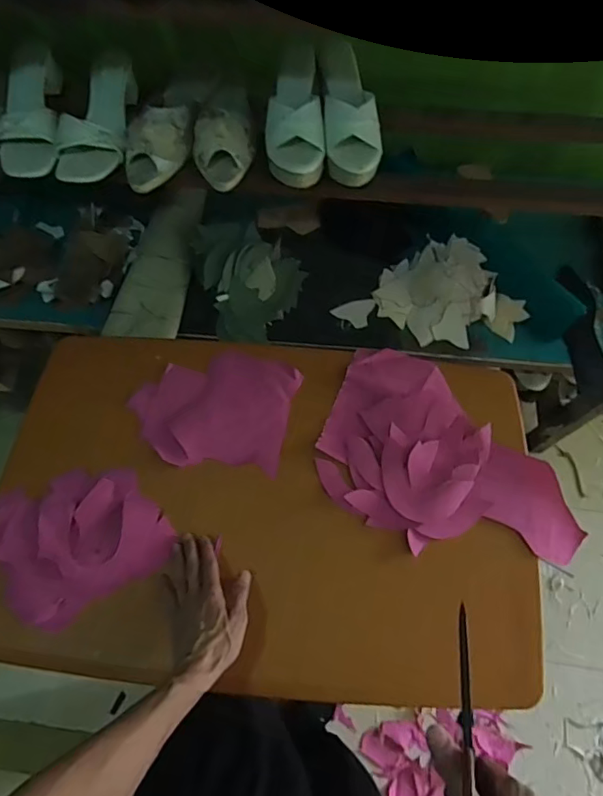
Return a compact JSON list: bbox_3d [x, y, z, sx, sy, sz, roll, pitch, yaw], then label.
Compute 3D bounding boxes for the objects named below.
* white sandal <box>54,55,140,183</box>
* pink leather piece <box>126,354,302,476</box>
[{"bbox_3d":[-0.302,-0.429,0.752,0.094,0.057,0.243,2,66,1],"label":"white sandal"},{"bbox_3d":[-0.130,0.013,0.756,0.222,0.016,0.182,13,67,6],"label":"pink leather piece"}]

